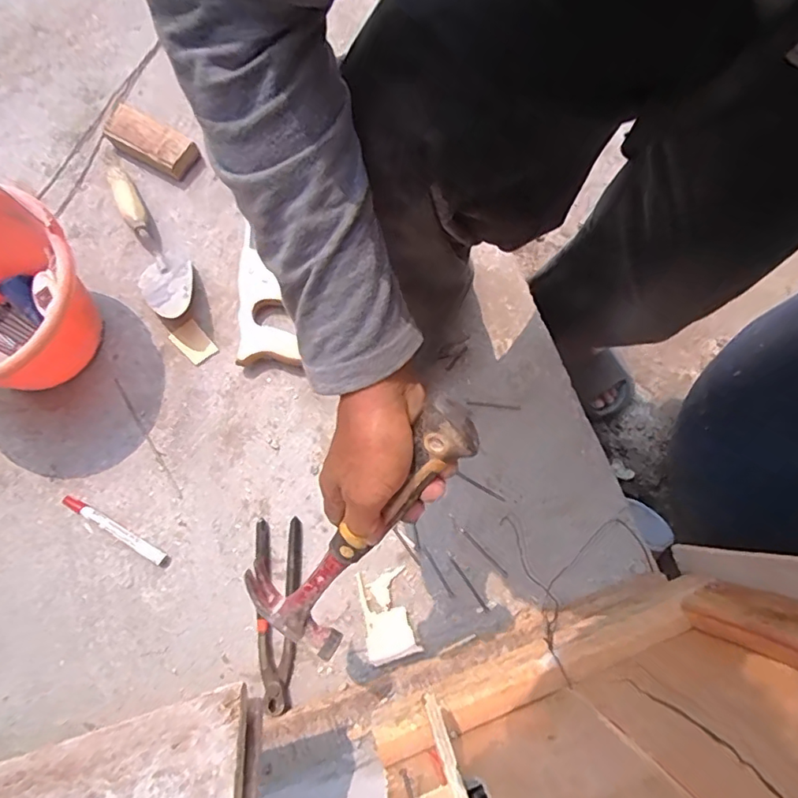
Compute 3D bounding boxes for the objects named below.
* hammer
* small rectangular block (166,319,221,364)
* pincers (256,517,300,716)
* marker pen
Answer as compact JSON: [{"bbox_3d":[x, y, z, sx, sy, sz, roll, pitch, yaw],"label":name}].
[{"bbox_3d":[-0.033,0.103,0.396,0.091,0.029,0.271,43,124,9],"label":"hammer"},{"bbox_3d":[-0.284,-0.078,0.744,0.041,0.007,0.060,-44,80,-9],"label":"small rectangular block"},{"bbox_3d":[-0.148,0.263,0.666,0.052,0.022,0.220,-3,77,-1],"label":"pincers"},{"bbox_3d":[-0.357,0.167,0.681,0.155,0.013,0.016,30,79,7],"label":"marker pen"}]

